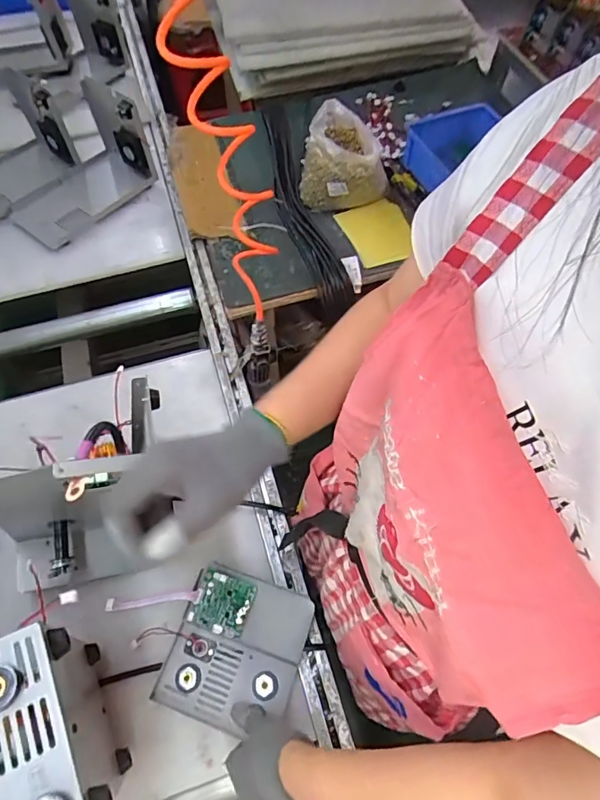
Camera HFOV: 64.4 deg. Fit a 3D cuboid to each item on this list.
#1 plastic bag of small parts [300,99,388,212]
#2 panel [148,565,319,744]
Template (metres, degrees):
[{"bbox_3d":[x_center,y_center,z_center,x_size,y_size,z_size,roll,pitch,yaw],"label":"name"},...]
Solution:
[{"bbox_3d":[0.092,-0.495,0.979,0.170,0.135,0.174,7,61,4],"label":"plastic bag of small parts"},{"bbox_3d":[-0.082,0.306,0.588,0.159,0.044,0.166,17,63,8],"label":"panel"}]

